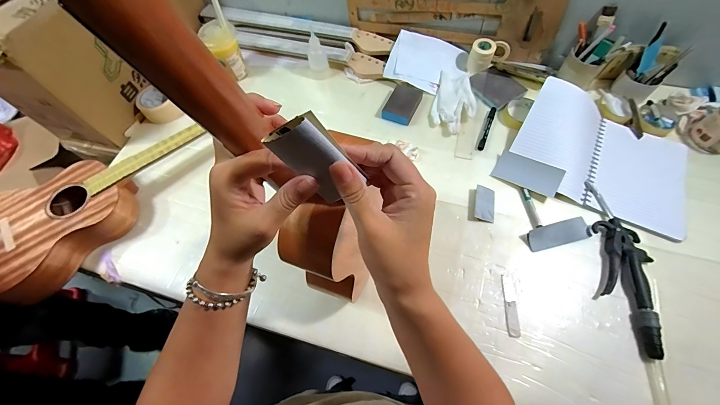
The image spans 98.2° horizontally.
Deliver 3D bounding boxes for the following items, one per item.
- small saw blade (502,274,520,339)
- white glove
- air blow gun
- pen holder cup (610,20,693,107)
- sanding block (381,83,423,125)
[{"bbox_3d":[0.262,0.180,0.545,0.020,0.005,0.103,1,62,5],"label":"small saw blade"},{"bbox_3d":[0.231,-0.249,0.755,0.096,0.019,0.192,14,64,11],"label":"white glove"},{"bbox_3d":[0.475,0.107,0.555,0.086,0.023,0.297,9,63,9],"label":"air blow gun"},{"bbox_3d":[0.644,-0.297,0.694,0.085,0.116,0.099,37,71,21],"label":"pen holder cup"},{"bbox_3d":[0.104,-0.241,0.755,0.070,0.023,0.106,24,66,16],"label":"sanding block"}]

